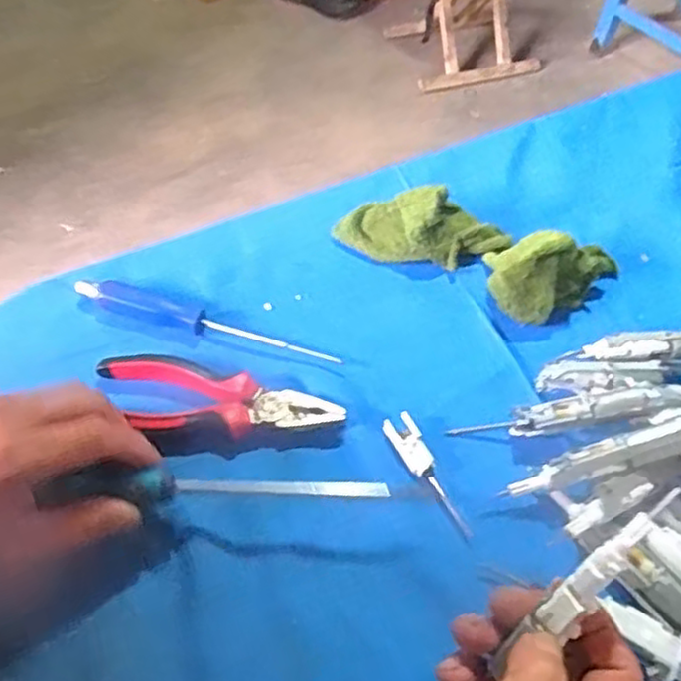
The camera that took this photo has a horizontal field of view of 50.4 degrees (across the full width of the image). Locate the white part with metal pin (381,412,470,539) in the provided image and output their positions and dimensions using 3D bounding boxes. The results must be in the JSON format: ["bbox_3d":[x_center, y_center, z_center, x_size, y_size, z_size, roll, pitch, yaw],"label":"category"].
[{"bbox_3d":[0.052,0.082,0.441,0.017,0.016,0.084,-21,58,-17],"label":"white part with metal pin"}]

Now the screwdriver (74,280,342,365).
[{"bbox_3d":[-0.094,-0.015,0.499,0.191,0.015,0.018,16,55,8],"label":"screwdriver"}]

